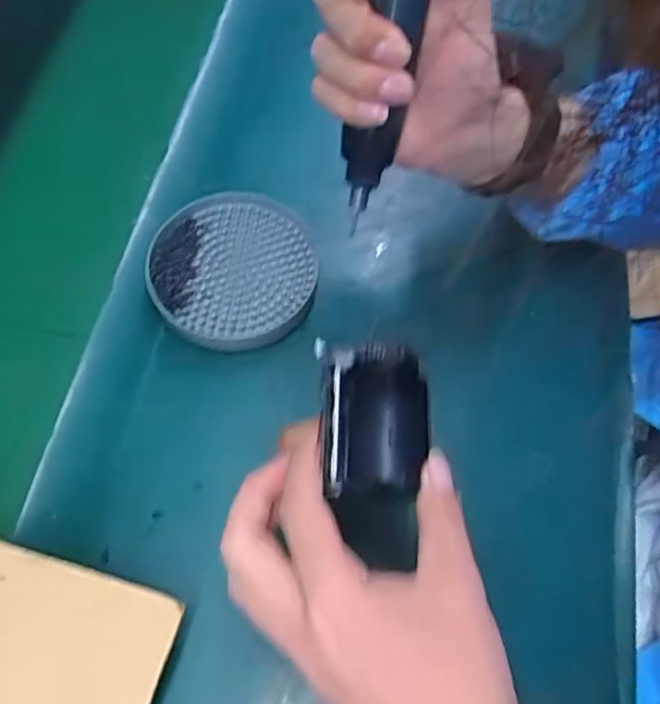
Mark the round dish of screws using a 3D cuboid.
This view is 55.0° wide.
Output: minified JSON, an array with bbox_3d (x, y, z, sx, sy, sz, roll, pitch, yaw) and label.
[{"bbox_3d":[-0.066,-0.059,0.438,0.111,0.017,0.118,0,63,-1],"label":"round dish of screws"}]

